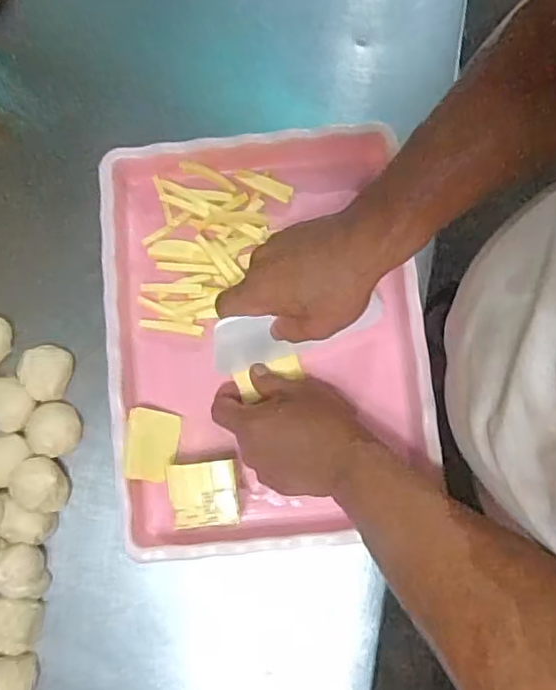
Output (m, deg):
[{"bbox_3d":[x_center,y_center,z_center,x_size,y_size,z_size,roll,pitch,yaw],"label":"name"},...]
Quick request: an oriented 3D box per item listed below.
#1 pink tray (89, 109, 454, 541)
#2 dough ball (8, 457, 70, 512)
[{"bbox_3d":[-0.011,-0.015,0.544,0.275,0.043,0.365,-8,81,1],"label":"pink tray"},{"bbox_3d":[-0.208,0.121,0.529,0.045,0.026,0.044,0,81,2],"label":"dough ball"}]

